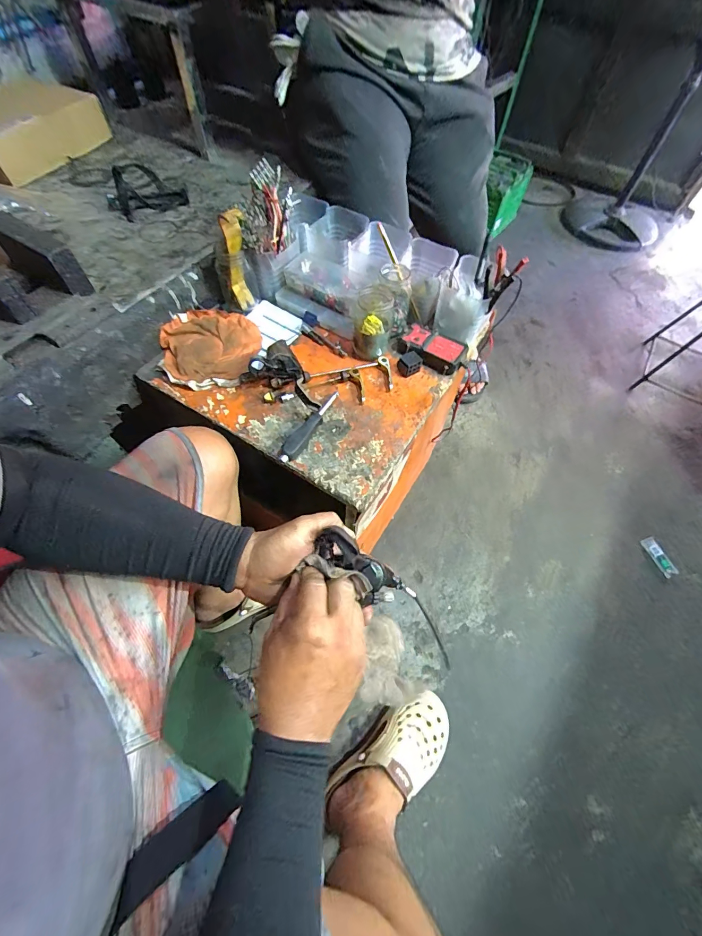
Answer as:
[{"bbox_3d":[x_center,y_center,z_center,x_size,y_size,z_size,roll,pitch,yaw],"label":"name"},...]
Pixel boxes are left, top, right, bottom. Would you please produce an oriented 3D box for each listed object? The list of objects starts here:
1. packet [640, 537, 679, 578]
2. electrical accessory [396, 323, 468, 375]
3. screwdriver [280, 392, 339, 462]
[{"bbox_3d":[0.813,0.234,0.999,0.046,0.004,0.102,-17,63,-11],"label":"packet"},{"bbox_3d":[0.135,-0.203,0.643,0.109,0.025,0.062,30,64,14],"label":"electrical accessory"},{"bbox_3d":[-0.059,-0.064,0.564,0.028,0.023,0.144,30,64,14],"label":"screwdriver"}]

